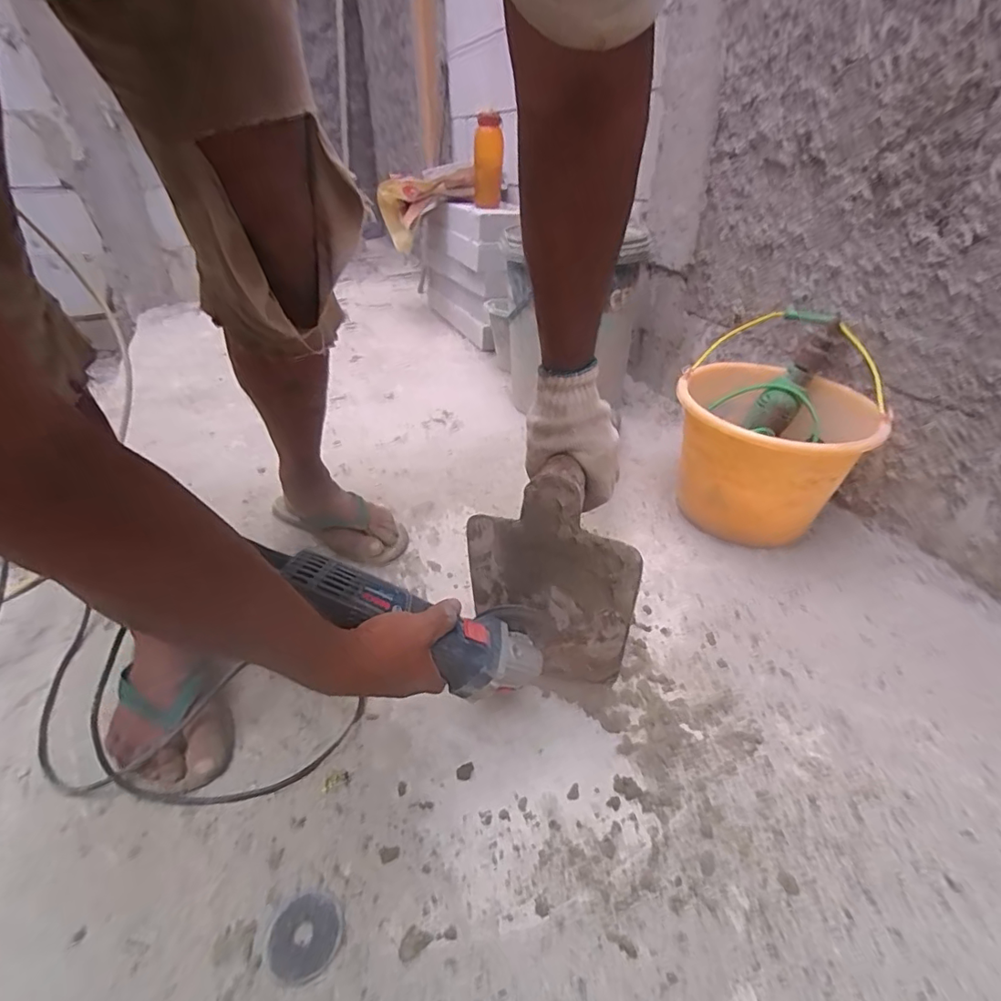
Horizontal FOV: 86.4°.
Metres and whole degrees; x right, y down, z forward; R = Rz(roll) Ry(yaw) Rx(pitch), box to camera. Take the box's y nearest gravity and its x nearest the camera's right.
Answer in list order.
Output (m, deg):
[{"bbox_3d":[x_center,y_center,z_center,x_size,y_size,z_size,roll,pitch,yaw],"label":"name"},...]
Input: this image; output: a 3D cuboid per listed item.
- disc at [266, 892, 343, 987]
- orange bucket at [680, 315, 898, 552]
[{"bbox_3d":[-0.160,0.354,0.434,0.057,0.004,0.059,-1,33,1],"label":"disc"},{"bbox_3d":[0.407,-0.084,0.821,0.261,0.240,0.265,10,35,17],"label":"orange bucket"}]

